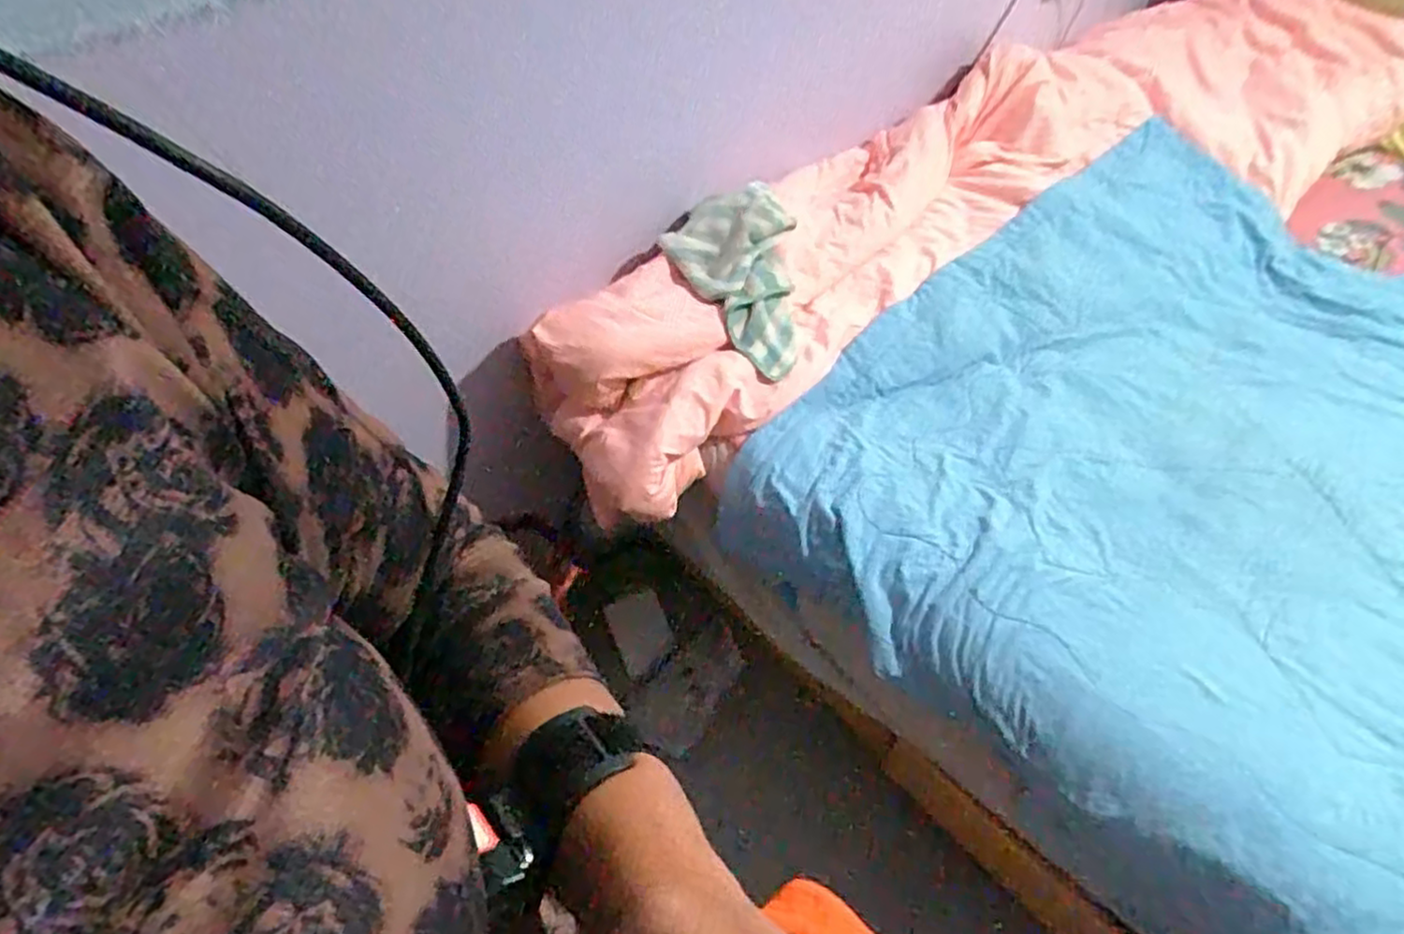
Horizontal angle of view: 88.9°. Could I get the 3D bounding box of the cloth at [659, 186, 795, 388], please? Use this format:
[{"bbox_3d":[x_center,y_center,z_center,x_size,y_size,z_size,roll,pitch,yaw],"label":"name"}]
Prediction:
[{"bbox_3d":[0.043,-0.303,1.134,0.212,0.145,0.312,1,50,5],"label":"cloth"}]

